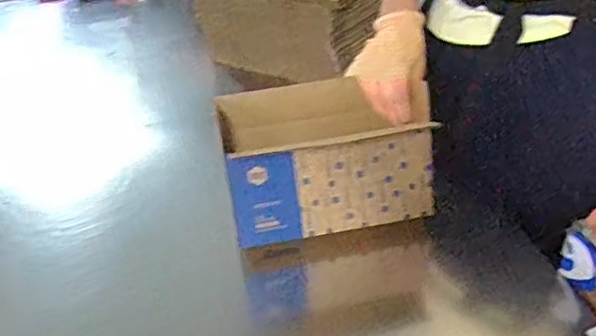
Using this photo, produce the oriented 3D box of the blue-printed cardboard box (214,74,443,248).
[{"bbox_3d":[0.033,-0.016,0.757,0.252,0.144,0.141,-8,33,-4],"label":"blue-printed cardboard box"}]

